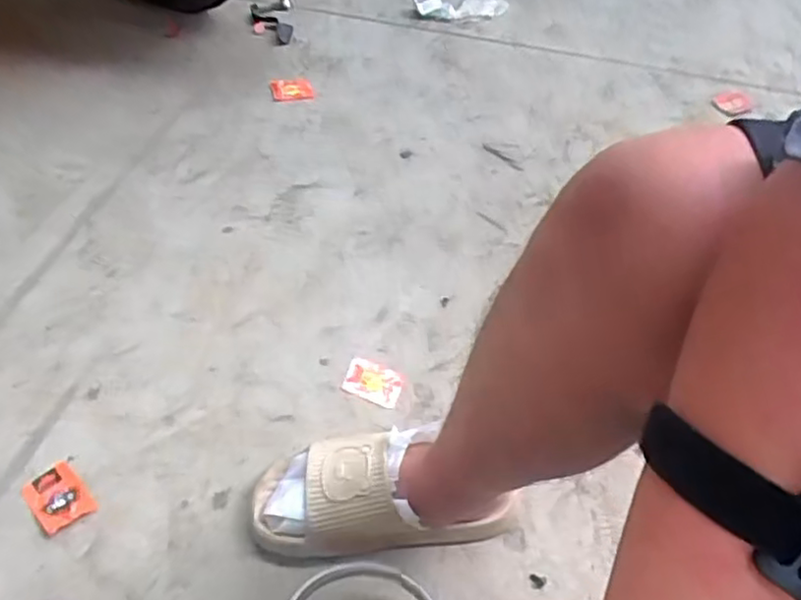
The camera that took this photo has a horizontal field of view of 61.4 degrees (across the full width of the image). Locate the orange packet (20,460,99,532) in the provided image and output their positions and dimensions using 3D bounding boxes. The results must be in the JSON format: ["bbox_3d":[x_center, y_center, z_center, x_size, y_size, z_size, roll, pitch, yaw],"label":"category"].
[{"bbox_3d":[-0.363,0.207,0.714,0.051,0.008,0.076,-35,63,-27],"label":"orange packet"}]

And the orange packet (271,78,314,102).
[{"bbox_3d":[-0.183,-0.356,1.135,0.068,0.006,0.057,-9,55,-11],"label":"orange packet"}]

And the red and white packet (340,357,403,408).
[{"bbox_3d":[-0.033,0.099,0.824,0.068,0.010,0.046,18,53,8],"label":"red and white packet"}]

